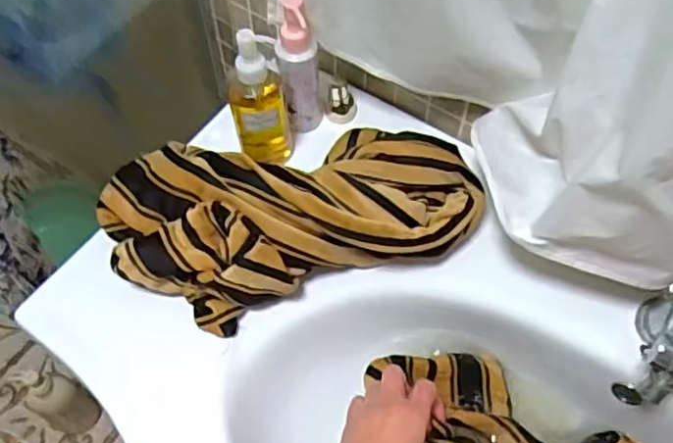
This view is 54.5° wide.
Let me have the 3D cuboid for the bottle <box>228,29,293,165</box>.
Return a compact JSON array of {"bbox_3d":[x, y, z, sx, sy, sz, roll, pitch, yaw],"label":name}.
[{"bbox_3d":[-0.074,-0.111,0.623,0.056,0.161,0.043,-7,60,-5],"label":"bottle"}]

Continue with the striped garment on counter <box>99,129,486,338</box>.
[{"bbox_3d":[-0.041,-0.019,0.603,0.327,0.083,0.174,-17,61,-10],"label":"striped garment on counter"}]

